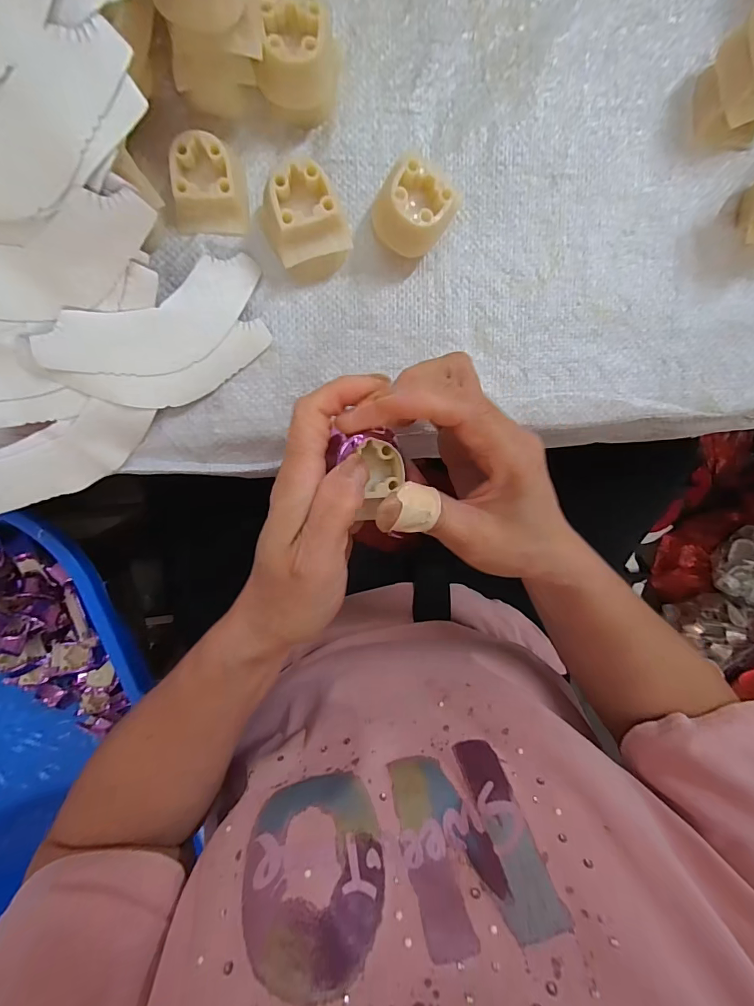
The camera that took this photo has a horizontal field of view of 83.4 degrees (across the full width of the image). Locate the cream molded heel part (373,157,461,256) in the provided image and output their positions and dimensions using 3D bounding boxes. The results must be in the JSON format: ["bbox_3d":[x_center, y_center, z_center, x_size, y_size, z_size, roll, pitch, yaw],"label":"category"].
[{"bbox_3d":[0.018,-0.153,0.226,0.035,0.034,0.037,37,92,-9],"label":"cream molded heel part"}]

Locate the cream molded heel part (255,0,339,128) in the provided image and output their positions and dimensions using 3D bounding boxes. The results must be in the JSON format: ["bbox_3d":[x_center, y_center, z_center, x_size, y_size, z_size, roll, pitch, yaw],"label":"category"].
[{"bbox_3d":[-0.039,-0.215,0.211,0.035,0.032,0.038,9,96,-7],"label":"cream molded heel part"}]

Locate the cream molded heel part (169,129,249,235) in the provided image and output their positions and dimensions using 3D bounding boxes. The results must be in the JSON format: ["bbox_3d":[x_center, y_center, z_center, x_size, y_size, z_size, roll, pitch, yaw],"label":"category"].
[{"bbox_3d":[-0.087,-0.165,0.221,0.035,0.017,0.039,5,96,-7],"label":"cream molded heel part"}]

